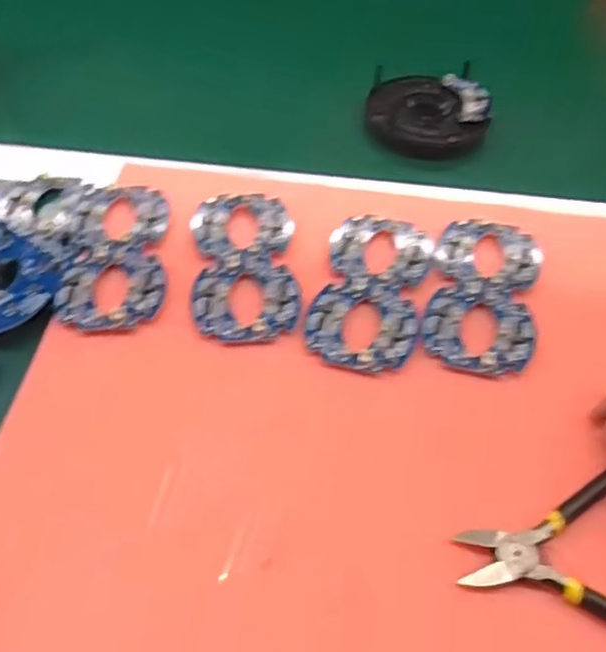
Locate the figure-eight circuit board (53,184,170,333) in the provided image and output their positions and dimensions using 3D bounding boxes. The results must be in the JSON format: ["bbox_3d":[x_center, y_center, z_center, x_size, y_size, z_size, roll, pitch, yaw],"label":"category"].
[{"bbox_3d":[-0.121,-0.049,0.435,0.064,0.006,0.129,-2,51,-3],"label":"figure-eight circuit board"}]

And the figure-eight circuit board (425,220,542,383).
[{"bbox_3d":[0.115,-0.024,0.423,0.065,0.005,0.125,14,51,7],"label":"figure-eight circuit board"}]

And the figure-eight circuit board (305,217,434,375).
[{"bbox_3d":[0.044,-0.026,0.423,0.065,0.008,0.125,13,51,7],"label":"figure-eight circuit board"}]

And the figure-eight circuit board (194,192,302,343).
[{"bbox_3d":[-0.038,-0.042,0.431,0.065,0.005,0.126,-2,51,-5],"label":"figure-eight circuit board"}]

